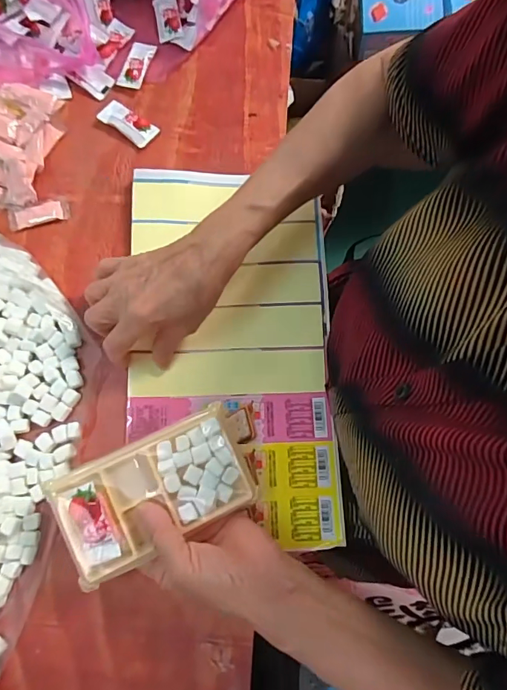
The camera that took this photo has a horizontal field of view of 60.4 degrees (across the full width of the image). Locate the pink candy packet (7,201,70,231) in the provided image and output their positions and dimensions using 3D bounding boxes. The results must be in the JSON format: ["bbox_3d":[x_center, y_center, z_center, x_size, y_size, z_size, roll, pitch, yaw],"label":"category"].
[{"bbox_3d":[-0.199,-0.122,0.404,0.054,0.004,0.020,-15,78,-5],"label":"pink candy packet"}]

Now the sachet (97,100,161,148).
[{"bbox_3d":[-0.122,-0.217,0.425,0.059,0.006,0.027,36,79,6],"label":"sachet"}]

